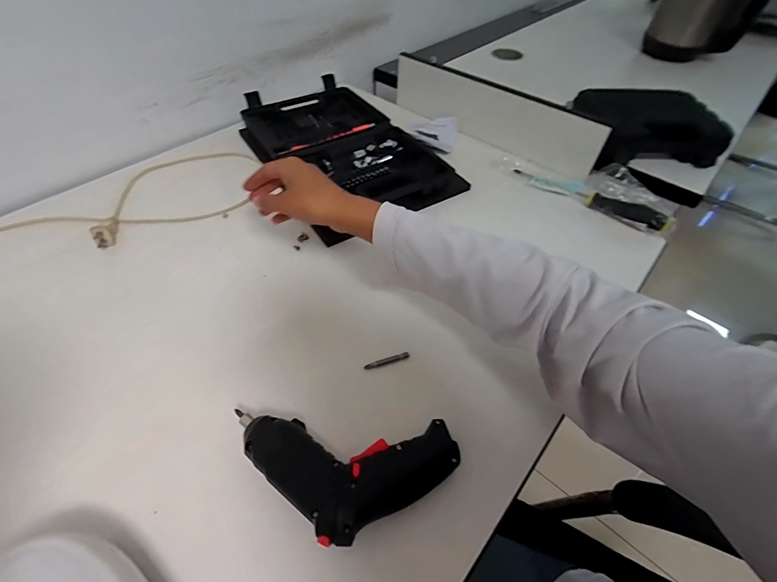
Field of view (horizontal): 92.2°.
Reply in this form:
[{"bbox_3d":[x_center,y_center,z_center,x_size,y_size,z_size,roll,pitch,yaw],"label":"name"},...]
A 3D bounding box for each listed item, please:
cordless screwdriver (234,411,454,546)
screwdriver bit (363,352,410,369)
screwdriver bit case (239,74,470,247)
[{"bbox_3d":[-0.033,0.148,0.298,0.172,0.036,0.087,0,50,-2],"label":"cordless screwdriver"},{"bbox_3d":[-0.001,0.071,0.380,0.048,0.004,0.006,-15,52,-15],"label":"screwdriver bit"},{"bbox_3d":[-0.071,-0.232,0.606,0.251,0.050,0.384,-26,56,-22],"label":"screwdriver bit case"}]

